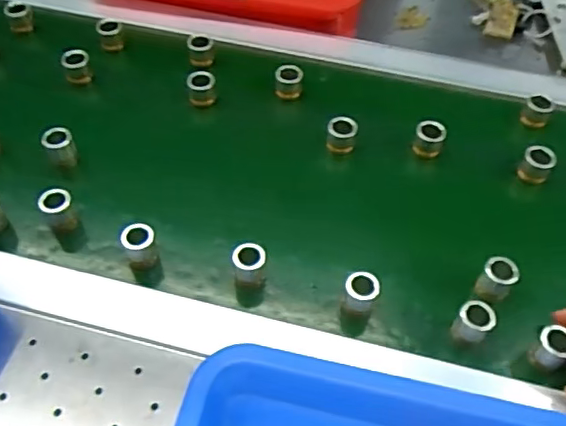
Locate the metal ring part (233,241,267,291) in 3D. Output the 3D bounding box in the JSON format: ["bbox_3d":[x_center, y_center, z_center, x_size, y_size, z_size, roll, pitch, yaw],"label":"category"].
[{"bbox_3d":[-0.025,0.041,0.435,0.024,0.036,0.019,-1,52,-4],"label":"metal ring part"}]

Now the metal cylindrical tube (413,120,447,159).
[{"bbox_3d":[0.134,-0.066,0.525,0.025,0.034,0.020,19,54,12],"label":"metal cylindrical tube"}]

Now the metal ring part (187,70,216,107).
[{"bbox_3d":[-0.078,-0.119,0.553,0.025,0.026,0.024,1,52,-2],"label":"metal ring part"}]

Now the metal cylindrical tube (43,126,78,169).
[{"bbox_3d":[-0.191,-0.054,0.496,0.023,0.033,0.023,1,52,-2],"label":"metal cylindrical tube"}]

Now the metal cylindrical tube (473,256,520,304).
[{"bbox_3d":[0.160,0.050,0.430,0.023,0.032,0.021,1,52,-2],"label":"metal cylindrical tube"}]

